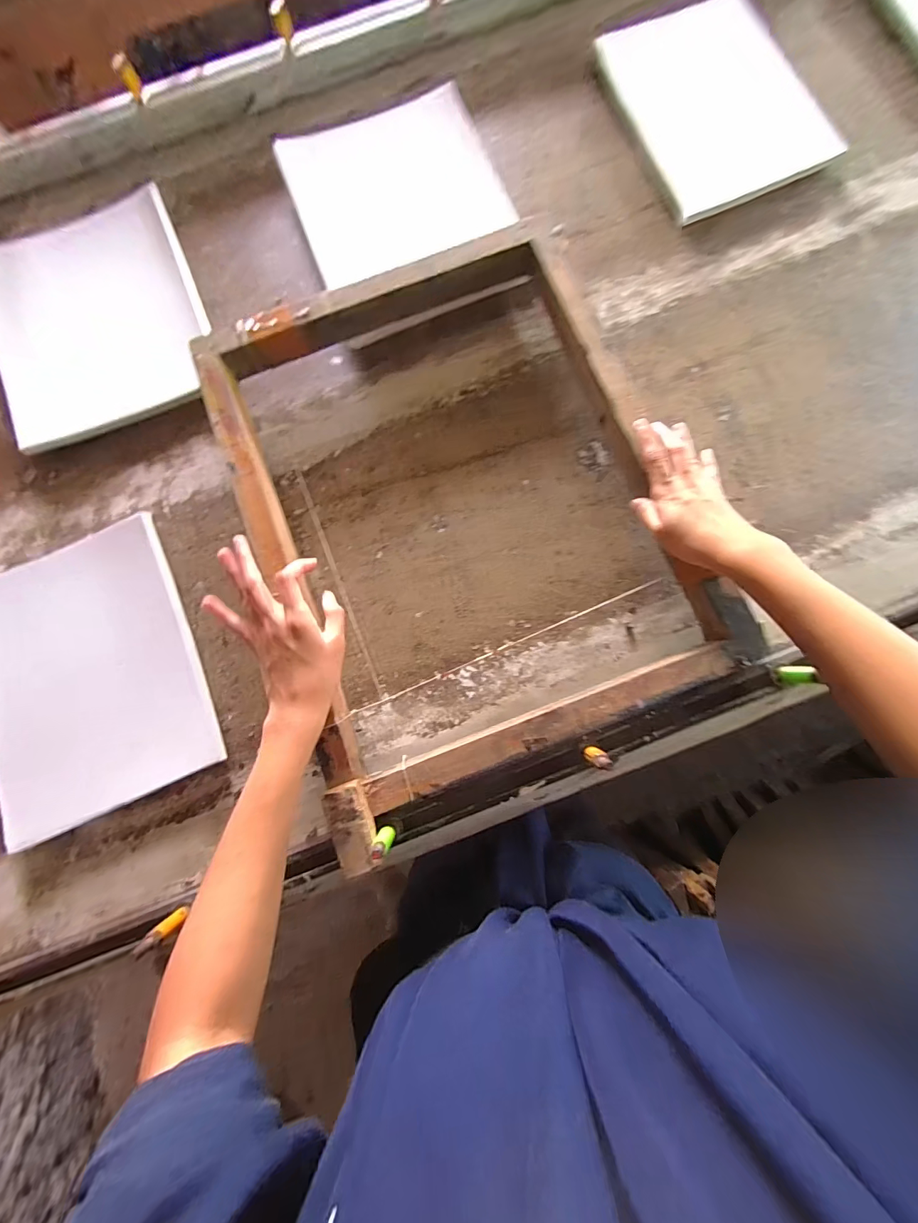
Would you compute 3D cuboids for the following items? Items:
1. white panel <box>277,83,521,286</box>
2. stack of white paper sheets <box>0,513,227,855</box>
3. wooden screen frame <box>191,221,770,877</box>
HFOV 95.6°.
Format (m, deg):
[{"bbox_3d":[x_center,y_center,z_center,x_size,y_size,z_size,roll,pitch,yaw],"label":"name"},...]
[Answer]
[{"bbox_3d":[-0.077,-0.507,0.497,0.233,0.021,0.220,-20,82,-1],"label":"white panel"},{"bbox_3d":[-0.373,0.060,0.417,0.206,0.010,0.270,-22,80,-4],"label":"stack of white paper sheets"},{"bbox_3d":[-0.002,-0.110,0.398,0.394,0.043,0.524,-22,82,-1],"label":"wooden screen frame"}]

